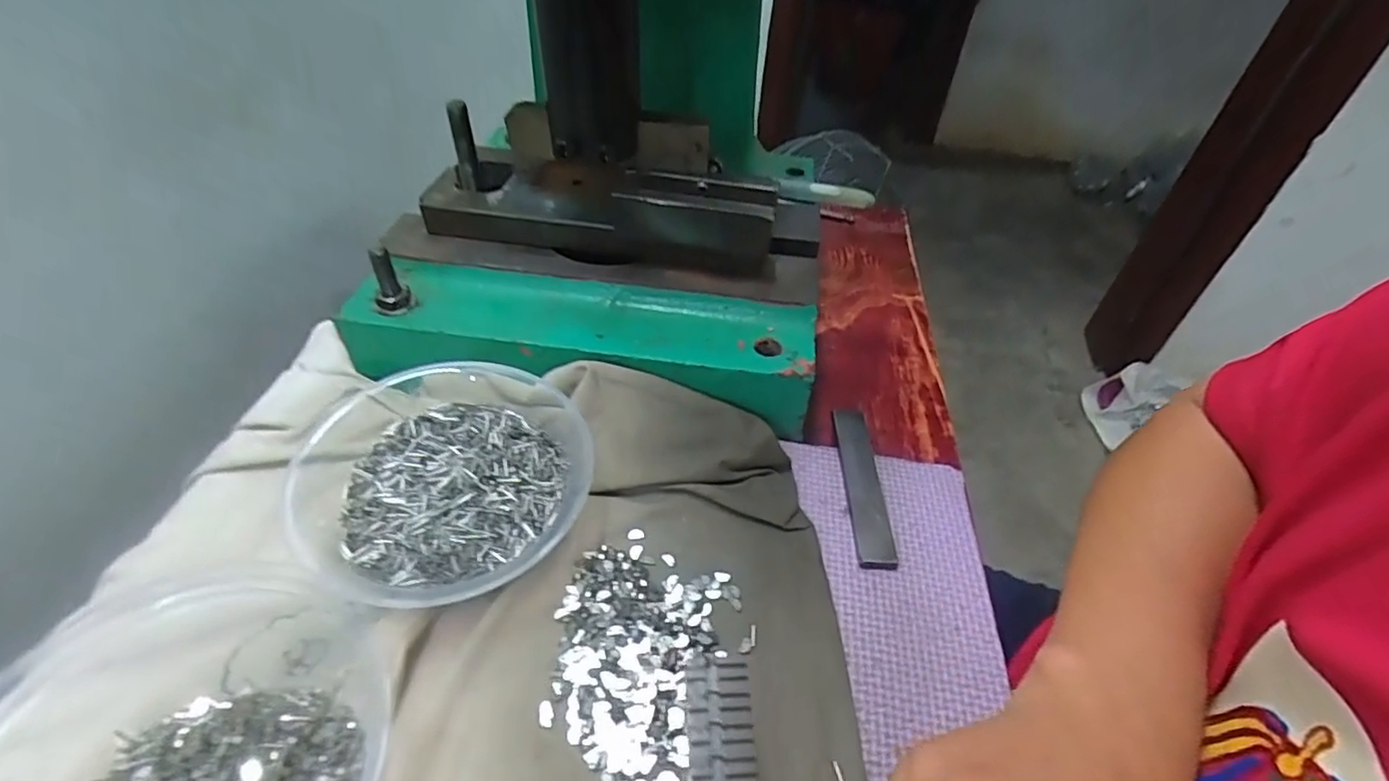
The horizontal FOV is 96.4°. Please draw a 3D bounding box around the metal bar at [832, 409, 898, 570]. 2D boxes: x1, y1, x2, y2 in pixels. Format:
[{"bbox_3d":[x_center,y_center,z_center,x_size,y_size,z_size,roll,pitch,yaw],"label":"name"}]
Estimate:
[{"bbox_3d":[0.087,0.048,0.324,0.019,0.006,0.097,6,45,-5],"label":"metal bar"}]

